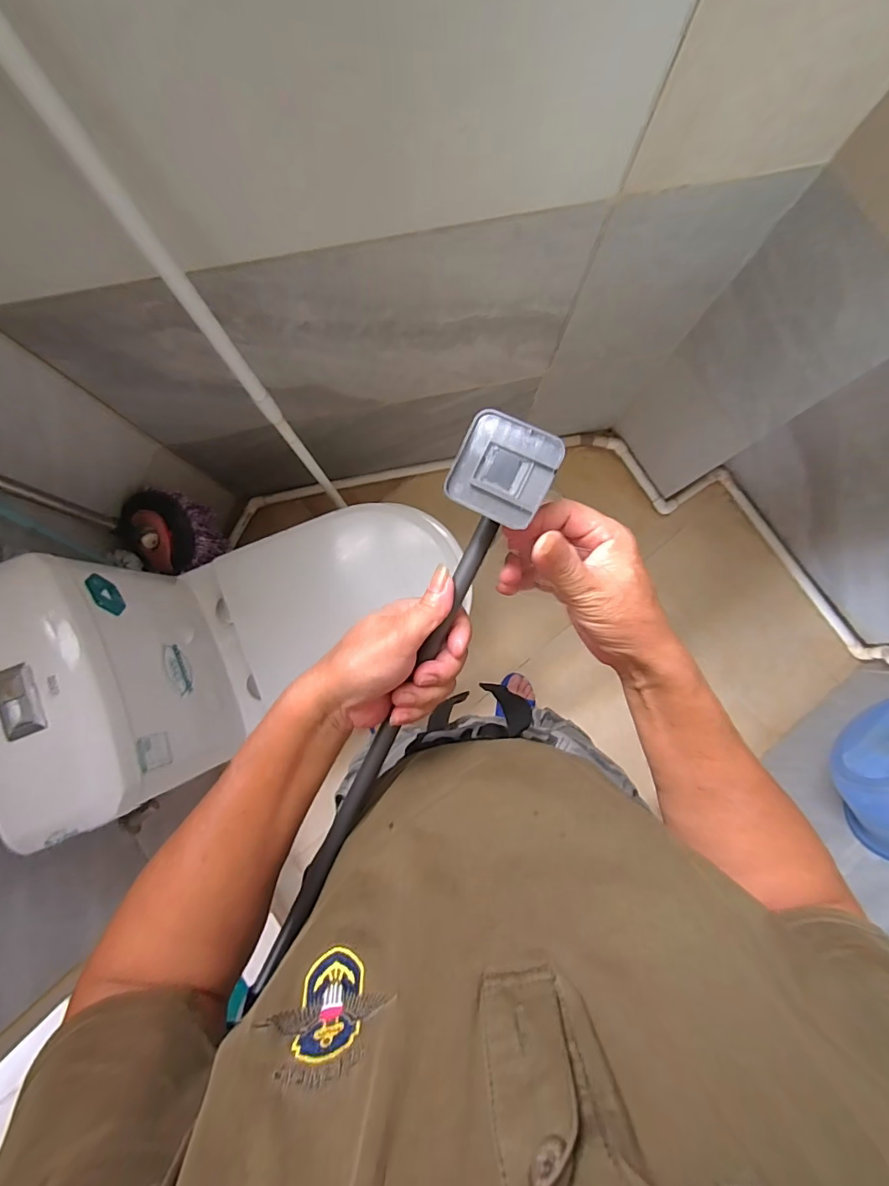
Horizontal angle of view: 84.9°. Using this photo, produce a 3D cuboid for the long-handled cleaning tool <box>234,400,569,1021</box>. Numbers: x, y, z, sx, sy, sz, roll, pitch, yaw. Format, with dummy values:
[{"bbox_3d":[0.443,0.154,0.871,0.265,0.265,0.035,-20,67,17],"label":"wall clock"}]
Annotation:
[{"bbox_3d":[-0.049,0.115,0.366,0.060,0.032,0.501,24,104,1],"label":"long-handled cleaning tool"}]

